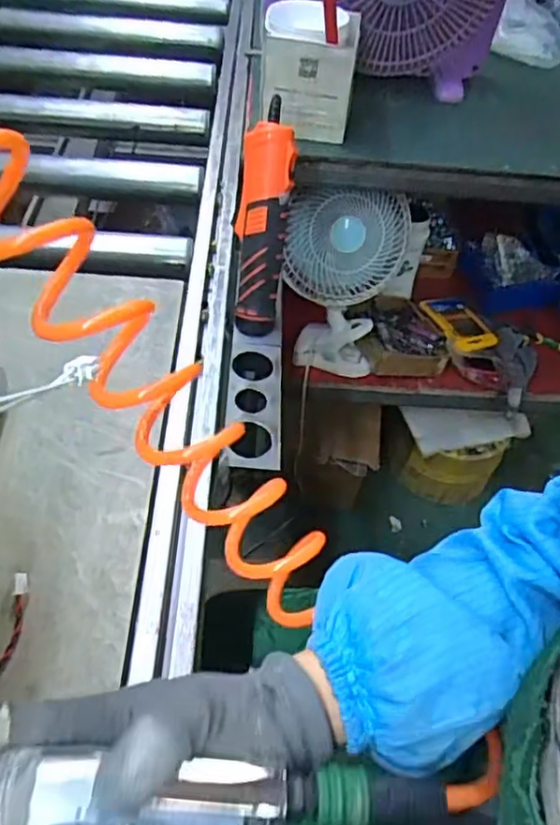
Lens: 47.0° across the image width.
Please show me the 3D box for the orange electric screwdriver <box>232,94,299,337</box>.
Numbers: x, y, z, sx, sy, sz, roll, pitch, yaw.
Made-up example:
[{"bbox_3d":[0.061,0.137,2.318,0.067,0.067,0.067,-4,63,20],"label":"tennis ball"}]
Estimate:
[{"bbox_3d":[-0.016,-0.182,0.617,0.048,0.210,0.038,6,16,-1],"label":"orange electric screwdriver"}]

